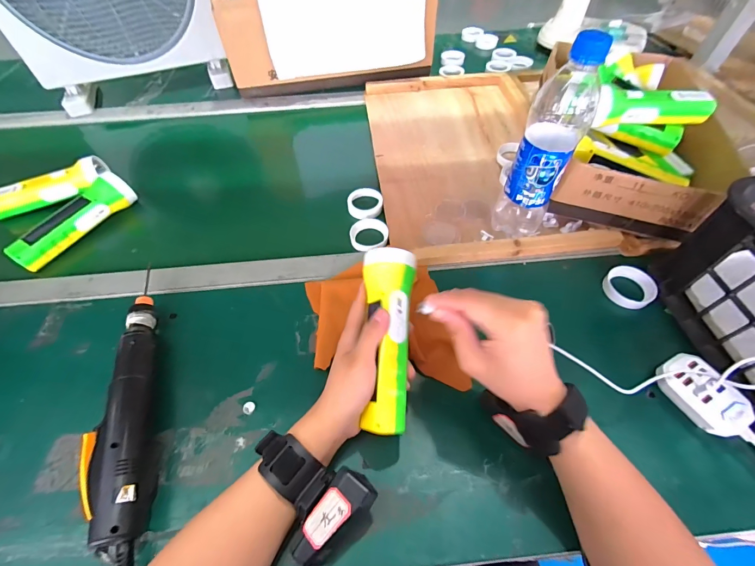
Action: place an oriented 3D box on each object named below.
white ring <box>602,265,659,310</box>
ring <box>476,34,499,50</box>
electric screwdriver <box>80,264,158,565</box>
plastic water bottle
[{"bbox_3d":[0.311,0.005,0.419,0.047,0.018,0.055,-34,61,-20],"label":"white ring"},{"bbox_3d":[0.279,-0.617,0.869,0.053,0.022,0.053,-1,55,1],"label":"ring"},{"bbox_3d":[-0.247,0.113,0.341,0.046,0.039,0.292,-16,56,-9],"label":"electric screwdriver"},{"bbox_3d":[0.190,-0.143,0.392,0.063,0.233,0.055,23,59,17],"label":"plastic water bottle"}]

